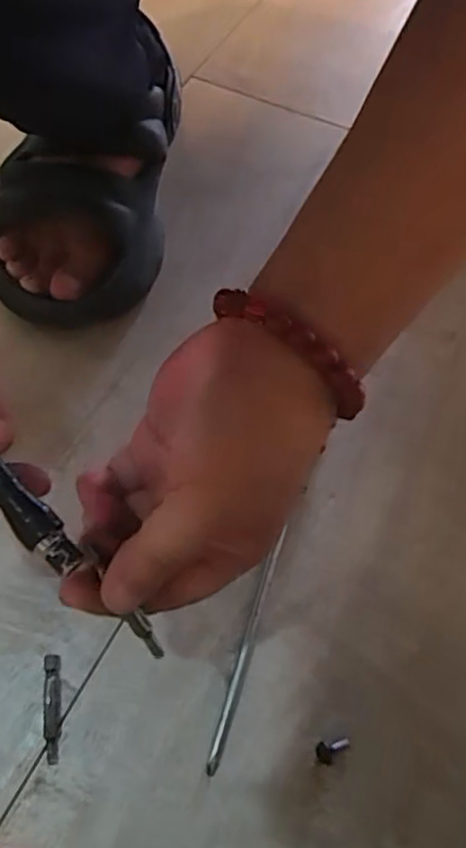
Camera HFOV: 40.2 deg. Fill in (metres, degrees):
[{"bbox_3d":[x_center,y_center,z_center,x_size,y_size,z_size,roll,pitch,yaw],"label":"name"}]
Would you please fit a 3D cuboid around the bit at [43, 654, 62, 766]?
[{"bbox_3d":[-0.089,0.140,0.313,0.009,0.004,0.049,-7,62,-5],"label":"bit"}]

